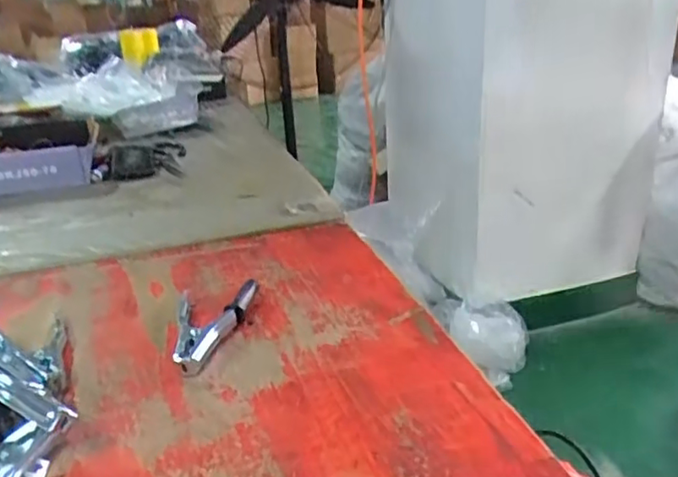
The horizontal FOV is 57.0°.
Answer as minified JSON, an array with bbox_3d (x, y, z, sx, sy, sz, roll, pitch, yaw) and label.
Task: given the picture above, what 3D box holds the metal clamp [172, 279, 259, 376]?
[{"bbox_3d":[-0.125,0.082,0.628,0.081,0.027,0.158,-6,24,-6],"label":"metal clamp"}]

